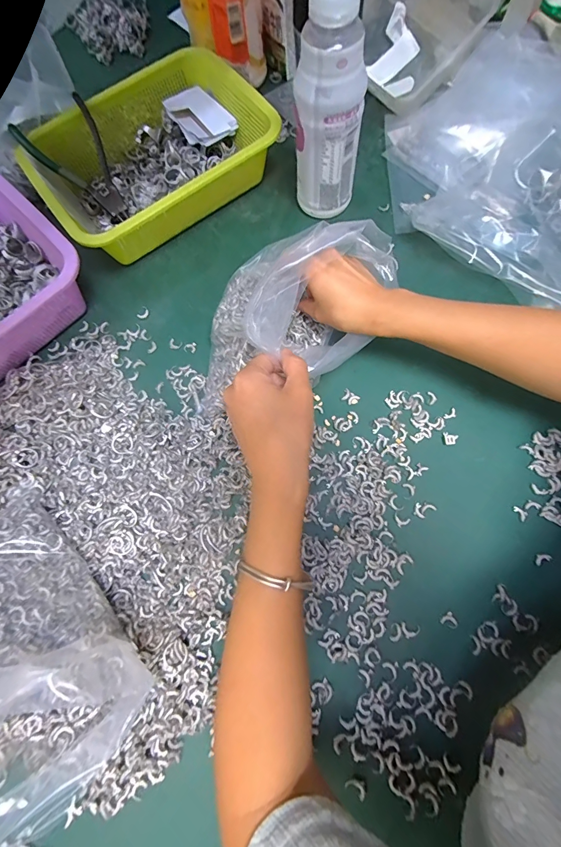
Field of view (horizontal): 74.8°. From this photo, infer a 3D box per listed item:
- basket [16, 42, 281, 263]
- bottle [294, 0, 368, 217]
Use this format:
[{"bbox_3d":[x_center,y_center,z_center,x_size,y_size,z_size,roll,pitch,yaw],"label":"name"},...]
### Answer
[{"bbox_3d":[-0.161,-0.335,0.451,0.269,0.070,0.223,-31,75,-7],"label":"basket"},{"bbox_3d":[0.050,-0.304,0.365,0.064,0.180,0.056,36,78,11],"label":"bottle"}]

